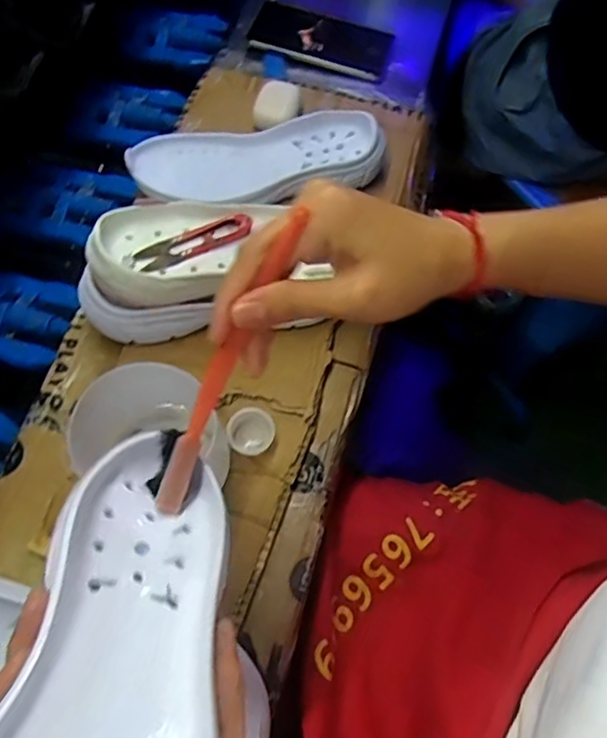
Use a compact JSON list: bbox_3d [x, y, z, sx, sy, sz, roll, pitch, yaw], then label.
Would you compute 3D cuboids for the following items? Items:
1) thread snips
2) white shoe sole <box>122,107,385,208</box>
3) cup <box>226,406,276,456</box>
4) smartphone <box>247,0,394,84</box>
[{"bbox_3d":[-0.084,-0.100,0.468,0.095,0.014,0.027,-31,69,-15],"label":"thread snips"},{"bbox_3d":[-0.042,-0.196,0.568,0.237,0.038,0.090,-7,65,-5],"label":"white shoe sole"},{"bbox_3d":[-0.040,0.048,0.455,0.034,0.014,0.037,1,64,-2],"label":"cup"},{"bbox_3d":[0.019,-0.369,0.666,0.153,0.017,0.073,19,65,7],"label":"smartphone"}]

